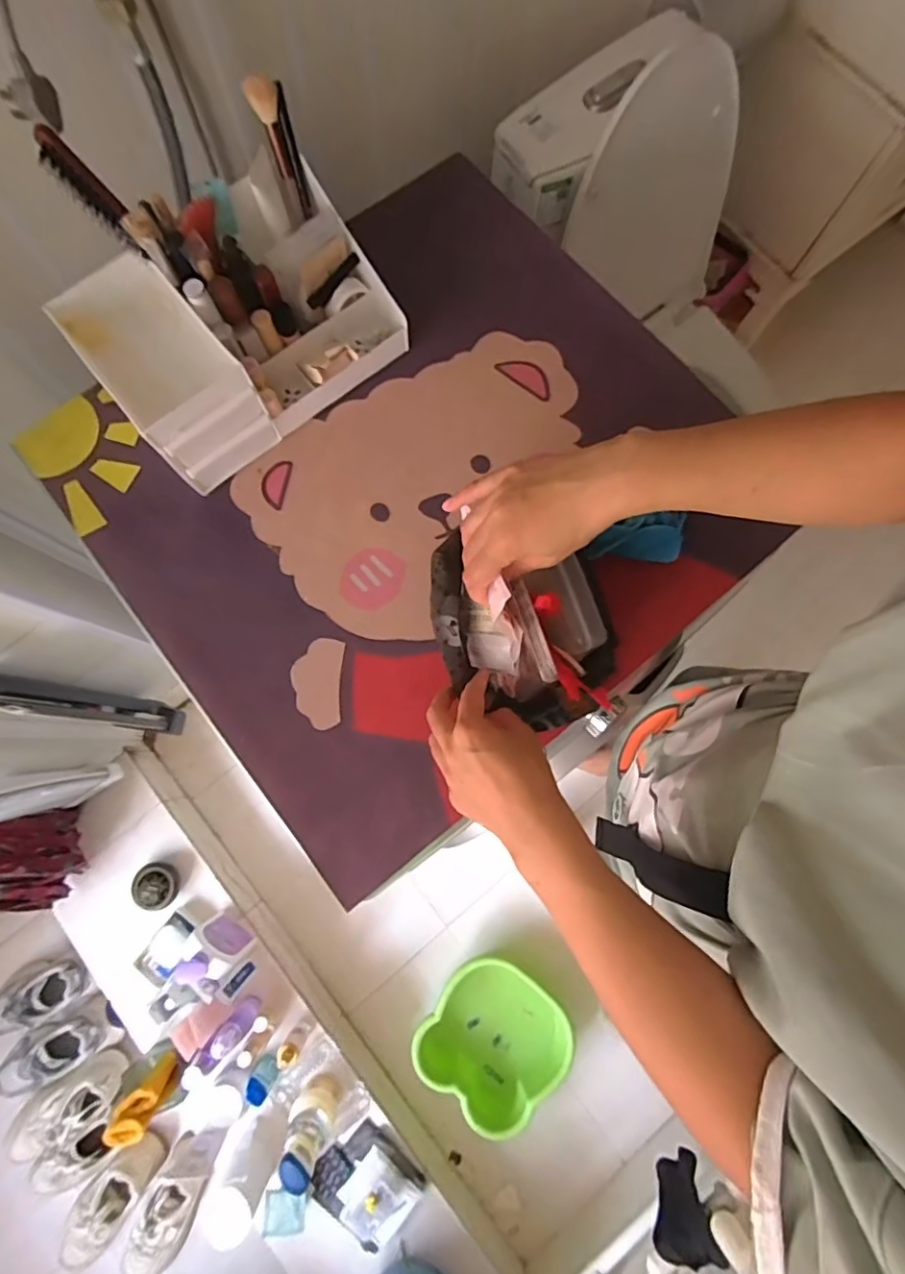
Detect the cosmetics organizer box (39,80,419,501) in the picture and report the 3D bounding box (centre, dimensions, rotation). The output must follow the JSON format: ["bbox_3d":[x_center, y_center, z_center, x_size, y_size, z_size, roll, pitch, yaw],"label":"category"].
[{"bbox_3d":[-0.198,-0.295,0.517,0.265,0.118,0.173,-39,82,-7],"label":"cosmetics organizer box"}]

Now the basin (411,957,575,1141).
[{"bbox_3d":[0.092,0.818,1.132,0.306,0.127,0.247,39,81,6],"label":"basin"}]

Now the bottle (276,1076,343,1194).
[{"bbox_3d":[-0.237,0.833,0.952,0.075,0.198,0.057,41,82,7],"label":"bottle"}]

